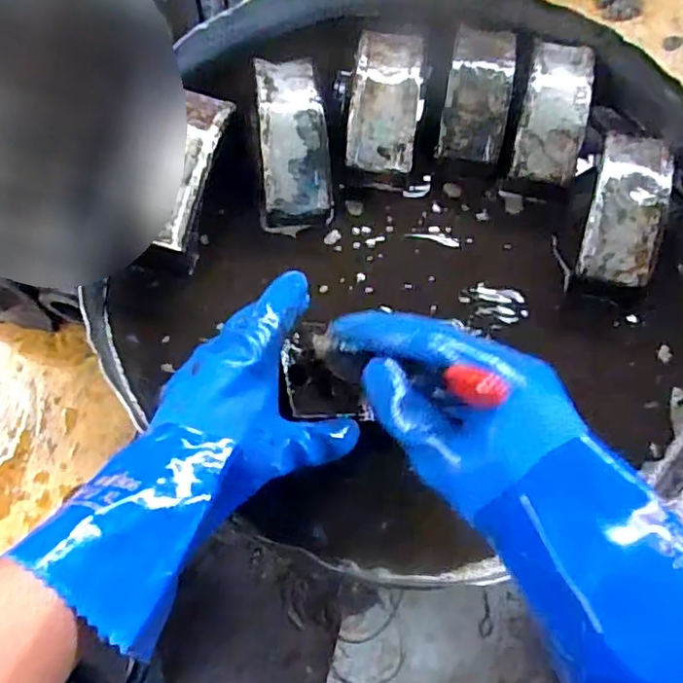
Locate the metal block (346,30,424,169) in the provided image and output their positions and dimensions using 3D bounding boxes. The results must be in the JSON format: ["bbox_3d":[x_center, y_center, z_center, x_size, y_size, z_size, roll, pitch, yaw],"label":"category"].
[{"bbox_3d":[0.044,-0.234,0.597,0.065,0.033,0.146,5,69,1],"label":"metal block"}]

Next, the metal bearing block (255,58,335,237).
[{"bbox_3d":[-0.045,-0.191,0.583,0.063,0.041,0.168,-4,81,-4],"label":"metal bearing block"}]

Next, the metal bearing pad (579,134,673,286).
[{"bbox_3d":[0.248,-0.121,0.540,0.056,0.035,0.146,16,67,4],"label":"metal bearing pad"}]

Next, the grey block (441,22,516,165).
[{"bbox_3d":[0.132,-0.246,0.602,0.058,0.034,0.147,10,69,3],"label":"grey block"}]

